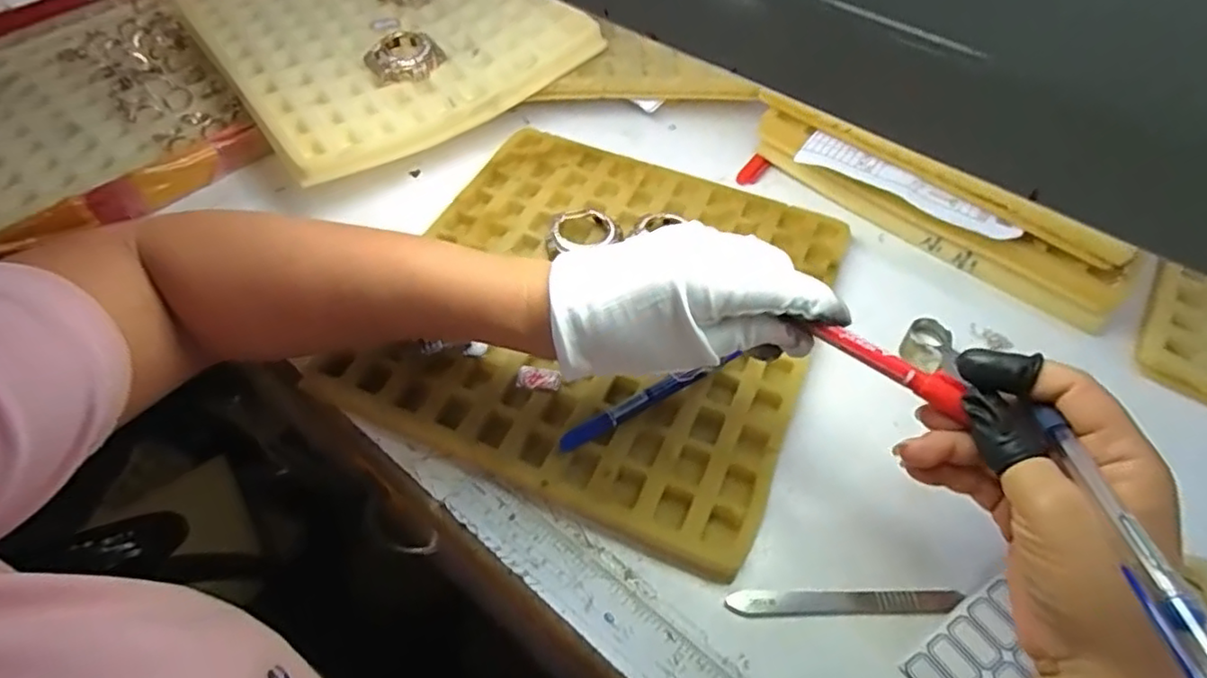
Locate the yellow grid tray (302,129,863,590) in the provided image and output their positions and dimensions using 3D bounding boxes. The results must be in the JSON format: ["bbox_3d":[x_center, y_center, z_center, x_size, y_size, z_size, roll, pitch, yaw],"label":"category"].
[{"bbox_3d":[0.002,-0.020,0.402,0.257,0.021,0.256,21,55,13],"label":"yellow grid tray"}]

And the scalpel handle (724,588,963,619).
[{"bbox_3d":[0.115,0.126,0.304,0.110,0.004,0.012,0,53,-2],"label":"scalpel handle"}]

